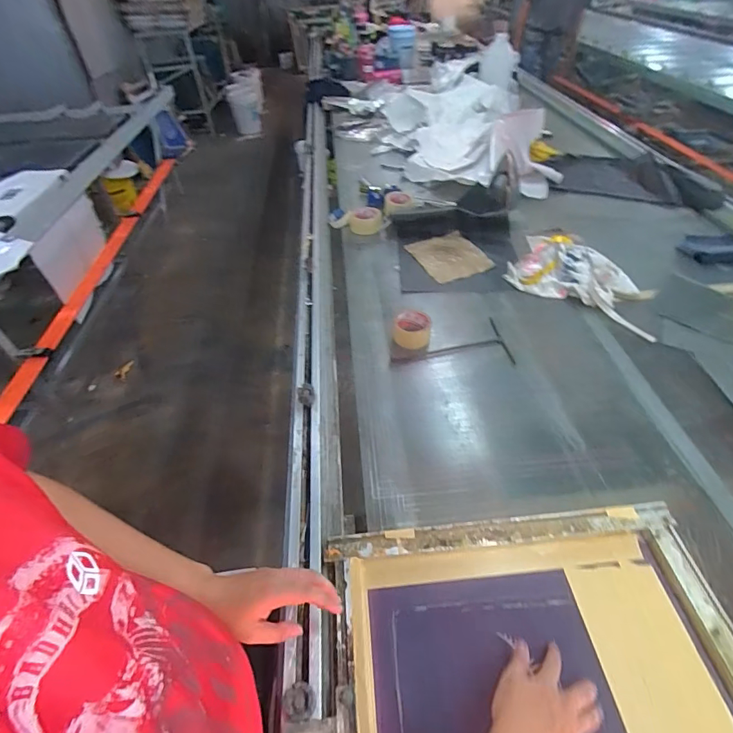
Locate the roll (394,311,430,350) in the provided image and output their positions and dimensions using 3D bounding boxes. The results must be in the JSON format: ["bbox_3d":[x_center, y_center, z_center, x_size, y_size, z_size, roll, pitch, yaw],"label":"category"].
[{"bbox_3d":[0.110,-0.087,0.997,0.086,0.044,0.094,-3,48,3],"label":"roll"}]

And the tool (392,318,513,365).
[{"bbox_3d":[0.193,-0.041,0.975,0.272,0.007,0.146,-8,48,-5],"label":"tool"}]

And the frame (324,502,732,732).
[{"bbox_3d":[0.222,0.407,0.525,0.520,0.055,0.411,-6,48,0],"label":"frame"}]

